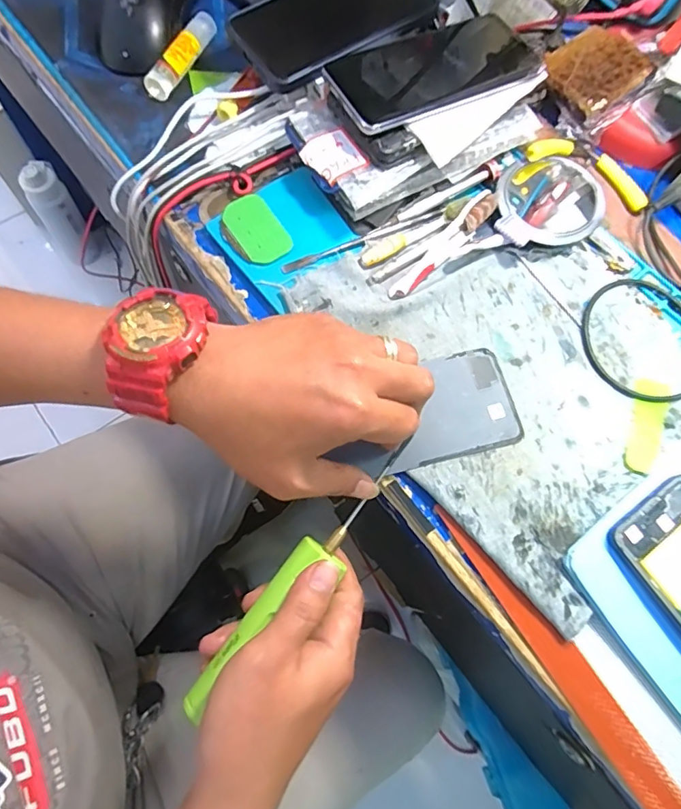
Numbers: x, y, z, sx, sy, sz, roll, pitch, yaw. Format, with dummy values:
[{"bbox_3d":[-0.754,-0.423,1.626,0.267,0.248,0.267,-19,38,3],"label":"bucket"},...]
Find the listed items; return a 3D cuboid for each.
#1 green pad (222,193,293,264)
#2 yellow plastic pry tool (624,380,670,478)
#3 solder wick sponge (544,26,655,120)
[{"bbox_3d":[-0.062,-0.130,0.375,0.037,0.007,0.056,-31,77,-15],"label":"green pad"},{"bbox_3d":[0.211,0.015,0.346,0.022,0.004,0.071,18,68,10],"label":"yellow plastic pry tool"},{"bbox_3d":[0.208,-0.274,0.415,0.064,0.021,0.069,-34,78,-10],"label":"solder wick sponge"}]

